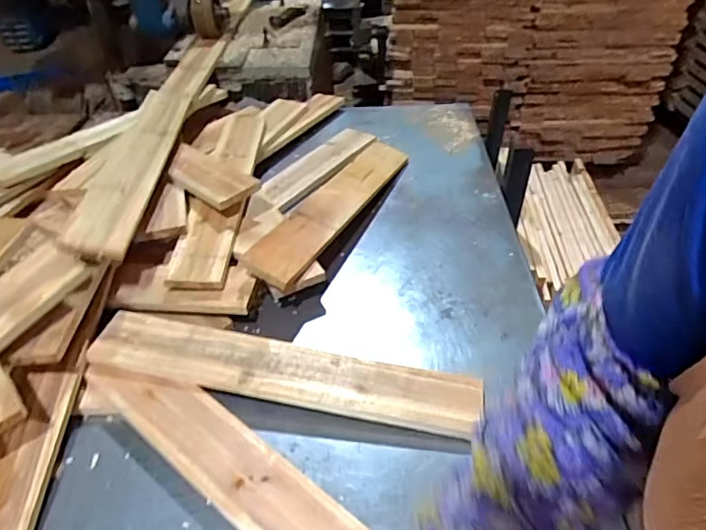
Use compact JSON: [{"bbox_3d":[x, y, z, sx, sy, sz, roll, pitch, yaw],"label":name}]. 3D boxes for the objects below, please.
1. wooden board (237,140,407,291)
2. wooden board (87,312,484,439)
[{"bbox_3d":[-0.017,-0.118,0.888,0.086,0.020,0.487,30,37,8],"label":"wooden board"},{"bbox_3d":[-0.084,0.126,0.633,0.468,0.013,0.086,9,41,6],"label":"wooden board"}]

